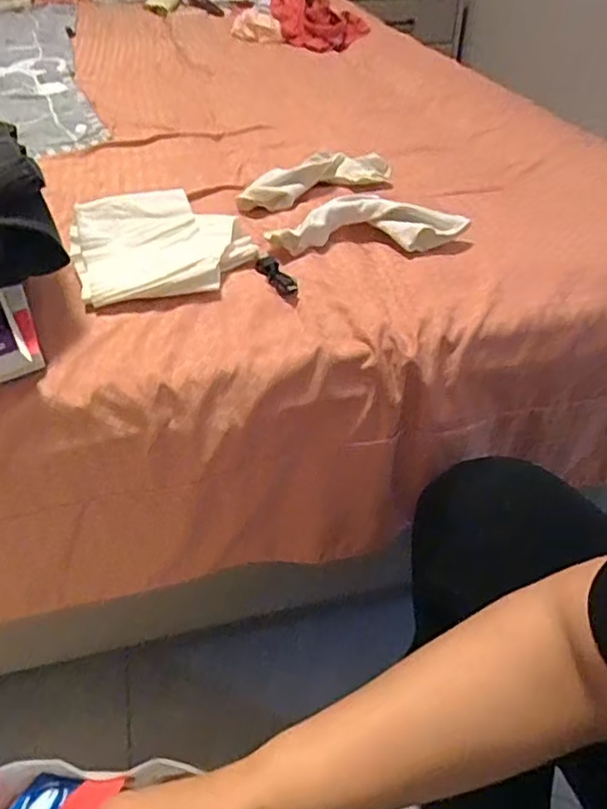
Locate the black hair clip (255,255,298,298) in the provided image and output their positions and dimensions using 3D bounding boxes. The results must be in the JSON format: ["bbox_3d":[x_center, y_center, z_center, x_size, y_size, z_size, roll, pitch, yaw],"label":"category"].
[{"bbox_3d":[-0.025,-0.117,0.548,0.020,0.009,0.058,-20,46,-20],"label":"black hair clip"}]

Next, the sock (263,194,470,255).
[{"bbox_3d":[0.059,-0.176,0.592,0.184,0.033,0.063,-4,42,-3],"label":"sock"}]

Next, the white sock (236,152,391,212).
[{"bbox_3d":[0.010,-0.262,0.704,0.180,0.032,0.069,-23,47,-22],"label":"white sock"}]

